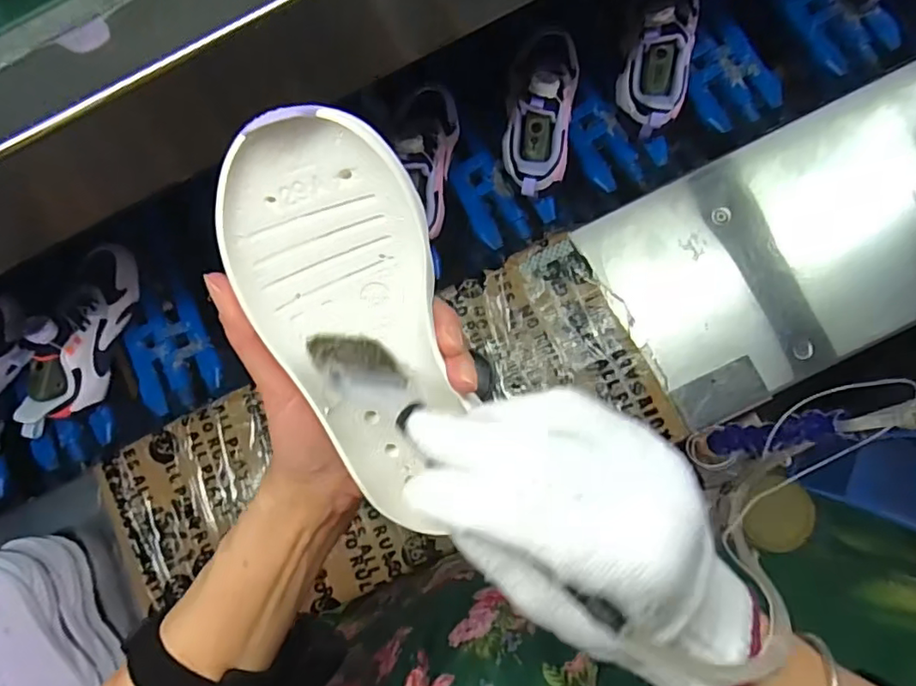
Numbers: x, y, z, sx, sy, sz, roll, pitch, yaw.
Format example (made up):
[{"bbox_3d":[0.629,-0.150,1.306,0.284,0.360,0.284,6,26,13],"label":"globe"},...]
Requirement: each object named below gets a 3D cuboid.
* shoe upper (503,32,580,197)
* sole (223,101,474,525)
[{"bbox_3d":[0.085,-0.248,0.618,0.076,0.086,0.198,8,68,6],"label":"shoe upper"},{"bbox_3d":[-0.045,0.002,0.258,0.077,0.028,0.192,-11,115,3],"label":"sole"}]

